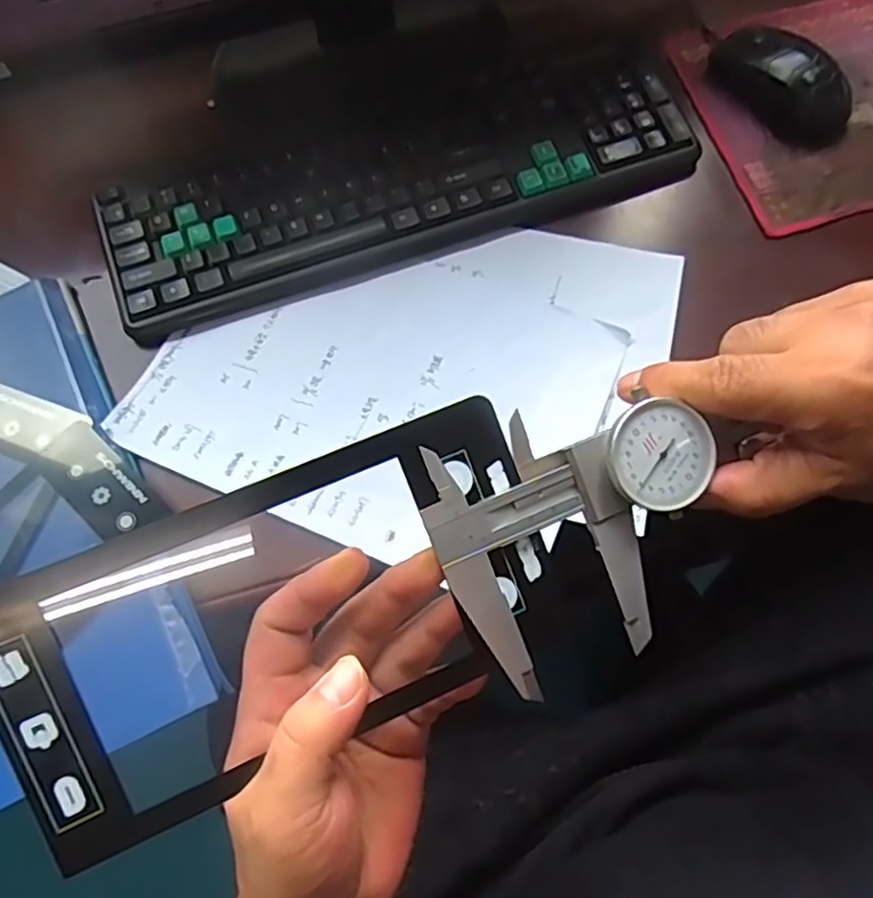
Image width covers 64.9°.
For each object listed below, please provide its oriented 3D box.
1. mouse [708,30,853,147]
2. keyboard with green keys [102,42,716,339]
[{"bbox_3d":[0.265,-0.282,0.522,0.058,0.035,0.118,-35,75,-11],"label":"mouse"},{"bbox_3d":[-0.031,-0.205,0.509,0.423,0.024,0.136,-19,73,-6],"label":"keyboard with green keys"}]

